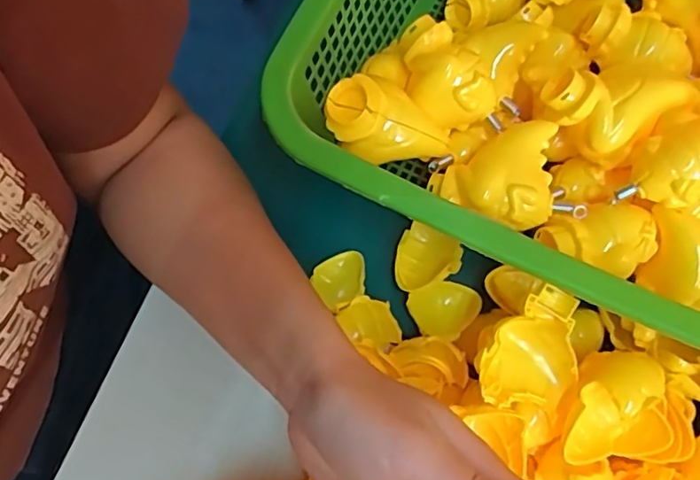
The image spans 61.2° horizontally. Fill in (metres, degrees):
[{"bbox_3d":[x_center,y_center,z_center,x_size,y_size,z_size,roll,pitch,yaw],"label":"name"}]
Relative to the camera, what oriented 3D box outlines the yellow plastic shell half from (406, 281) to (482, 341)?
[{"bbox_3d":[0.061,0.043,0.370,0.044,0.014,0.033,-22,76,-6],"label":"yellow plastic shell half"}]

